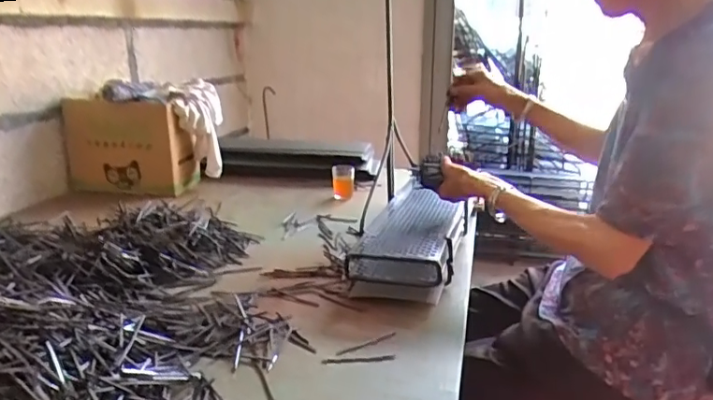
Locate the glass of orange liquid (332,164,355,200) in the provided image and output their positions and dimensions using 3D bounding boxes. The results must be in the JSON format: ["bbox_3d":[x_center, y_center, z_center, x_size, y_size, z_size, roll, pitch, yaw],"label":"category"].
[{"bbox_3d":[-0.032,-0.045,1.351,0.054,0.092,0.063,-1,17,-3],"label":"glass of orange liquid"}]

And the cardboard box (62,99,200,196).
[{"bbox_3d":[-0.605,-0.150,1.450,0.316,0.237,0.152,5,18,16],"label":"cardboard box"}]

